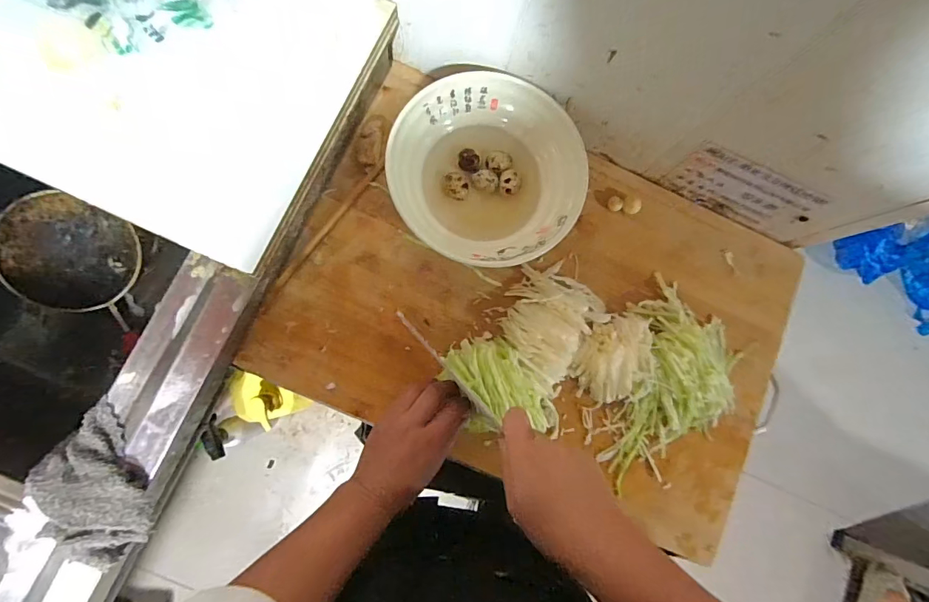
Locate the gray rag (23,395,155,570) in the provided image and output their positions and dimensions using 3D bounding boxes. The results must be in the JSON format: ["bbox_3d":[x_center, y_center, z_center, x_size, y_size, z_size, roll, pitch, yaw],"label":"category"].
[{"bbox_3d":[-0.322,0.164,0.379,0.087,0.030,0.122,-31,87,-9],"label":"gray rag"}]

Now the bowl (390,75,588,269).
[{"bbox_3d":[0.021,-0.134,0.482,0.193,0.069,0.198,1,83,-6],"label":"bowl"}]

